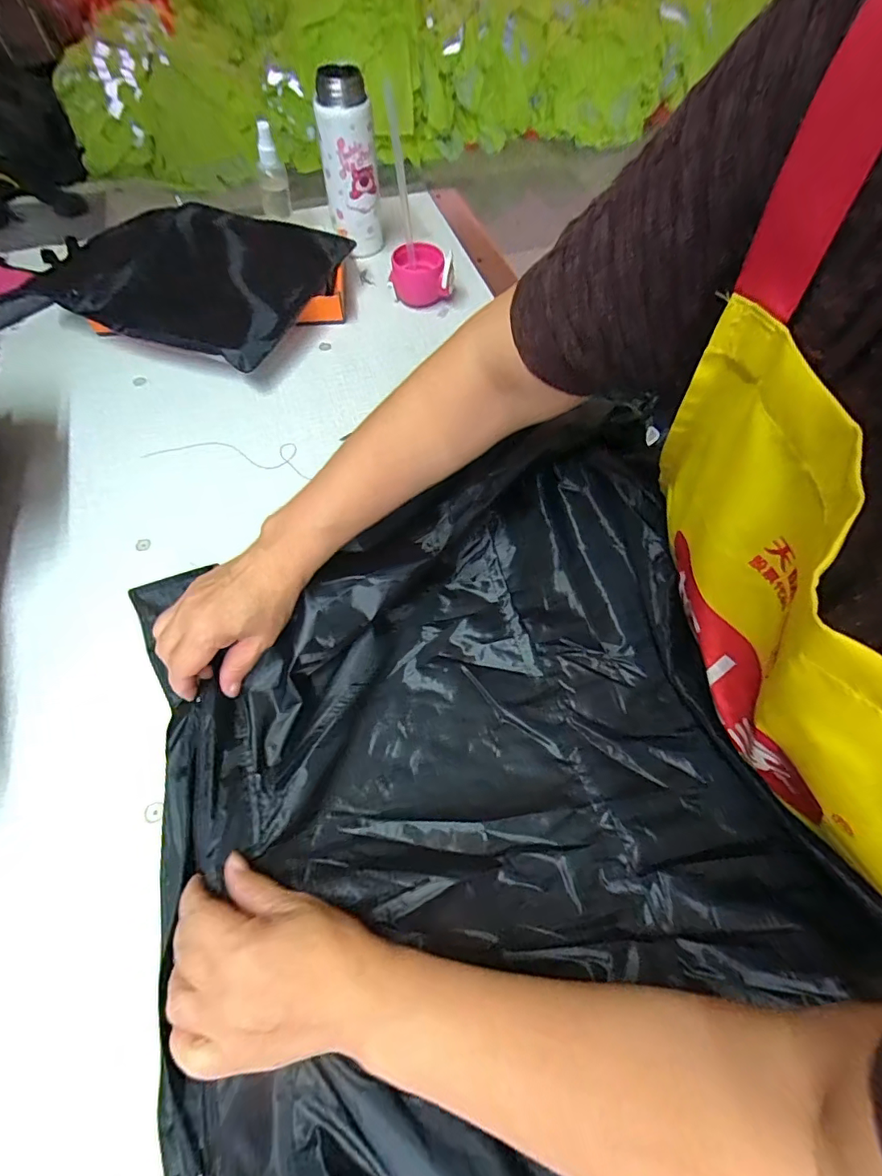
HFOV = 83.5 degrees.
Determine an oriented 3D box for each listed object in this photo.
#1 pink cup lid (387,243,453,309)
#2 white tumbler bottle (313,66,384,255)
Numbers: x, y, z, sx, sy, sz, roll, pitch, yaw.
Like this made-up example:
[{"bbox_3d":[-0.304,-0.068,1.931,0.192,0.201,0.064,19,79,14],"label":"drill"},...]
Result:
[{"bbox_3d":[-0.026,-0.414,0.654,0.083,0.055,0.064,0,59,-1],"label":"pink cup lid"},{"bbox_3d":[-0.120,-0.555,0.654,0.069,0.183,0.062,-9,60,-6],"label":"white tumbler bottle"}]

